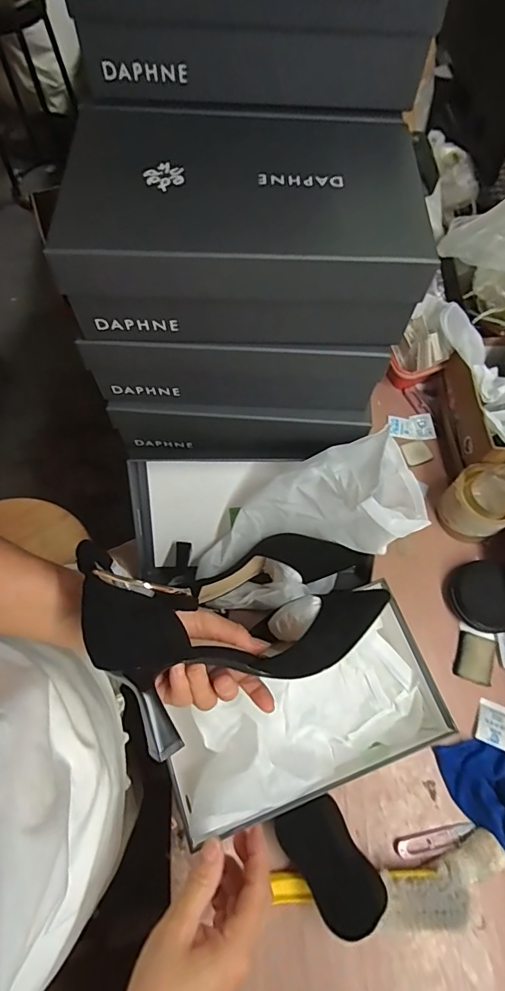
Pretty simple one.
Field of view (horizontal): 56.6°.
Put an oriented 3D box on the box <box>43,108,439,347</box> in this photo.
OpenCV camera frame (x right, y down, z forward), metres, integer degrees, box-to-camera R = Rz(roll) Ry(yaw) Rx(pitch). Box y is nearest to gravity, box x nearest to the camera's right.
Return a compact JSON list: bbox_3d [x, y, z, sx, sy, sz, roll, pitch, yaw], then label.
[{"bbox_3d":[-0.008,-0.247,0.426,0.293,0.110,0.189,0,67,0],"label":"box"}]

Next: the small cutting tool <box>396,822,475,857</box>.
[{"bbox_3d":[0.207,0.388,0.529,0.089,0.007,0.019,-11,67,-5],"label":"small cutting tool"}]

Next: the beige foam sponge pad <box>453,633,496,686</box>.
[{"bbox_3d":[0.288,0.211,0.607,0.049,0.005,0.057,18,68,7],"label":"beige foam sponge pad"}]

